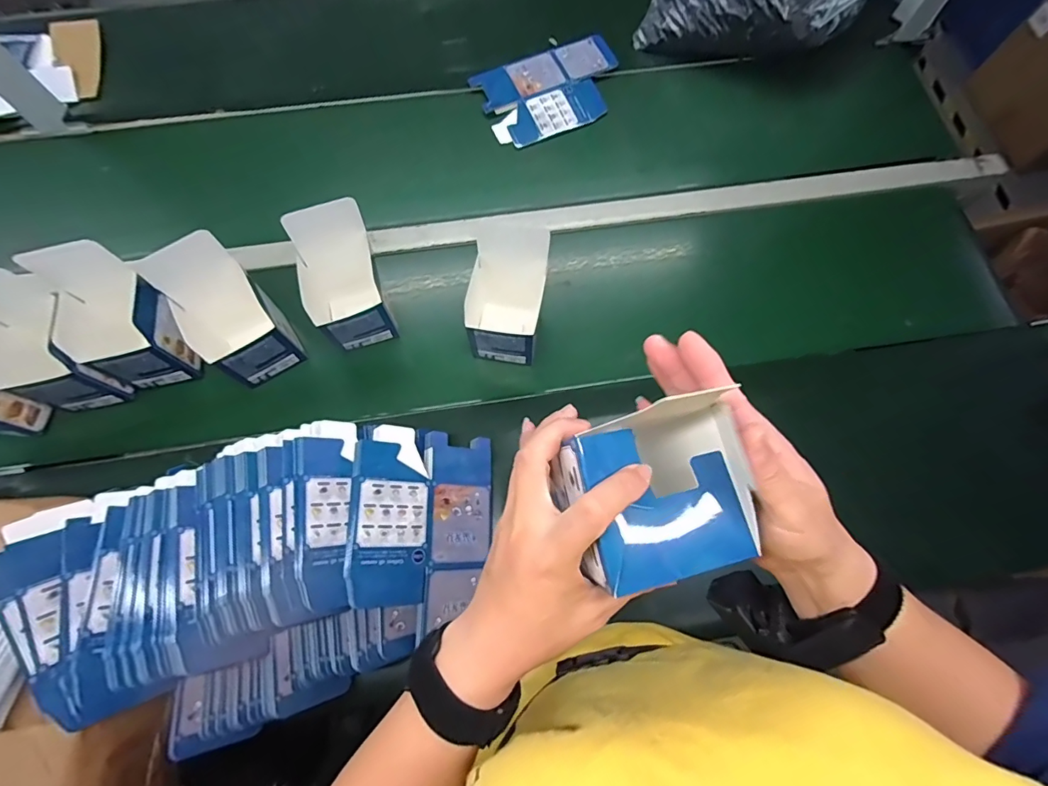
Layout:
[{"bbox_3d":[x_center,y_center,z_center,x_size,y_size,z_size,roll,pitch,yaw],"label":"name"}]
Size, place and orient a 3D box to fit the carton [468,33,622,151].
[{"bbox_3d":[0.047,-0.498,0.781,0.233,0.026,0.154,-23,74,-7],"label":"carton"}]

